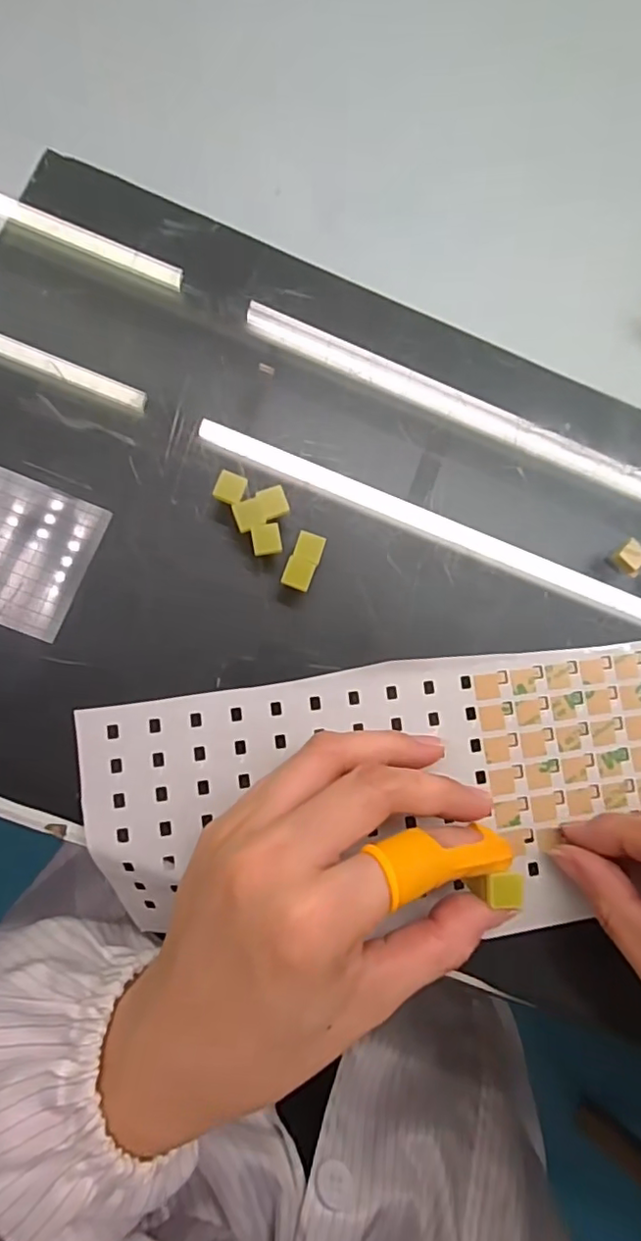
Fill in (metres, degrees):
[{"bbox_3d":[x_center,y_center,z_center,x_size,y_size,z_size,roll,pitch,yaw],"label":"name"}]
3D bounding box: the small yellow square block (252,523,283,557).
[{"bbox_3d":[-0.020,-0.030,0.216,0.011,0.004,0.011,-11,87,-6],"label":"small yellow square block"}]

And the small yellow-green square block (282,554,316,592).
[{"bbox_3d":[-0.008,-0.017,0.215,0.011,0.004,0.011,21,84,-4],"label":"small yellow-green square block"}]

